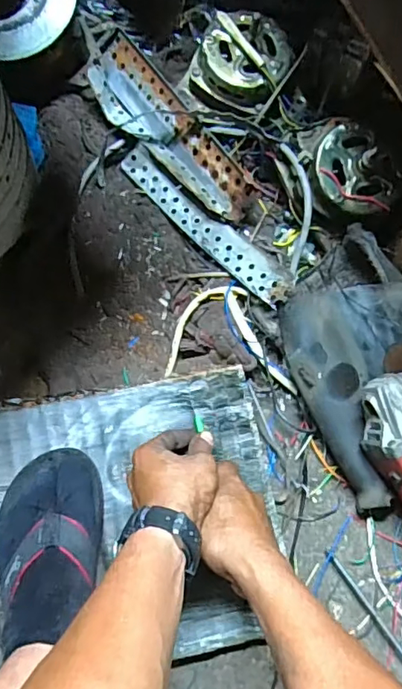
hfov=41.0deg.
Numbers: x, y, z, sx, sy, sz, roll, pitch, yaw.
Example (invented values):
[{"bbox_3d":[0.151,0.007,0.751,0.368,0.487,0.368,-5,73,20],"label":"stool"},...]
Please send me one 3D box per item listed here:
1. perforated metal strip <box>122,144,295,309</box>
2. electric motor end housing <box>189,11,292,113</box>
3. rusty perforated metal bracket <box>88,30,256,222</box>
[{"bbox_3d":[0.004,-0.148,0.645,0.048,0.060,0.278,-40,79,-9],"label":"perforated metal strip"},{"bbox_3d":[0.048,-0.343,0.655,0.118,0.067,0.108,13,76,4],"label":"electric motor end housing"},{"bbox_3d":[-0.047,-0.268,0.685,0.081,0.045,0.298,-37,78,-8],"label":"rusty perforated metal bracket"}]

